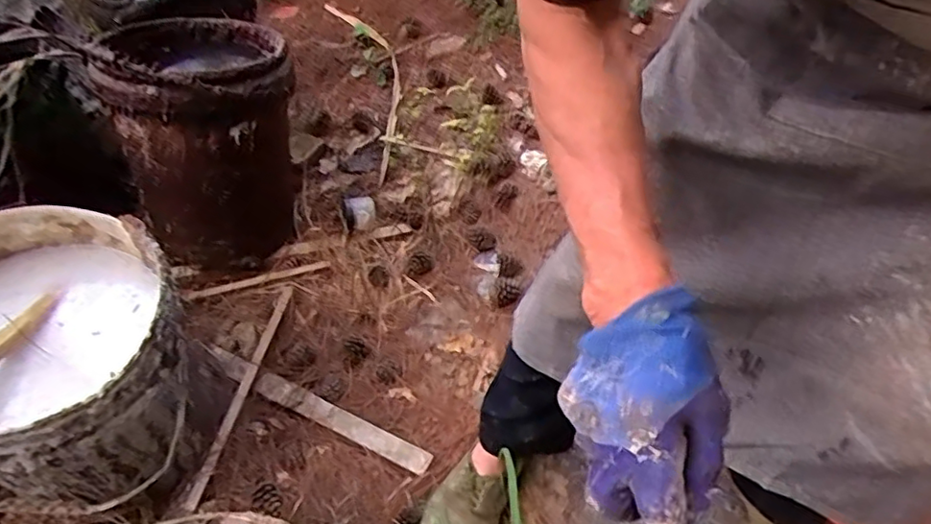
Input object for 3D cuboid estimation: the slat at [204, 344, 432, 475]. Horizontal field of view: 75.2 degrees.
[{"bbox_3d":[-0.253,0.233,0.992,0.434,0.015,0.044,21,49,16],"label":"slat"}]

